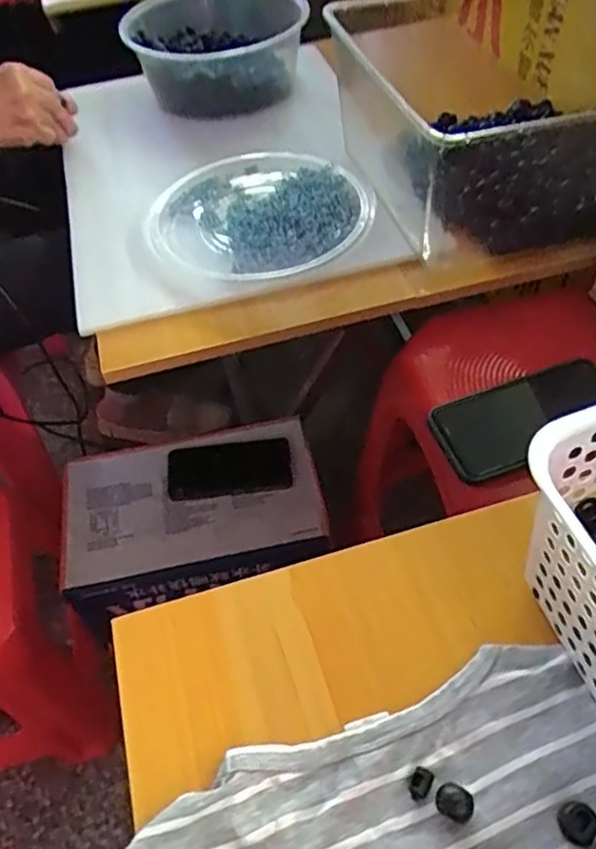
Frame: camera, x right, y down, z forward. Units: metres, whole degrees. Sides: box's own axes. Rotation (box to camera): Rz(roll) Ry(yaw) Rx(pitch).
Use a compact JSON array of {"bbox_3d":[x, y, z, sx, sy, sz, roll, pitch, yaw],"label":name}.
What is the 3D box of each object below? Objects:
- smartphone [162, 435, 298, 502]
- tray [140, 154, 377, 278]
[{"bbox_3d":[-0.092,0.056,0.892,0.167,0.015,0.084,-7,51,-1],"label":"smartphone"},{"bbox_3d":[-0.032,-0.224,0.705,0.225,0.036,0.212,-3,51,3],"label":"tray"}]

